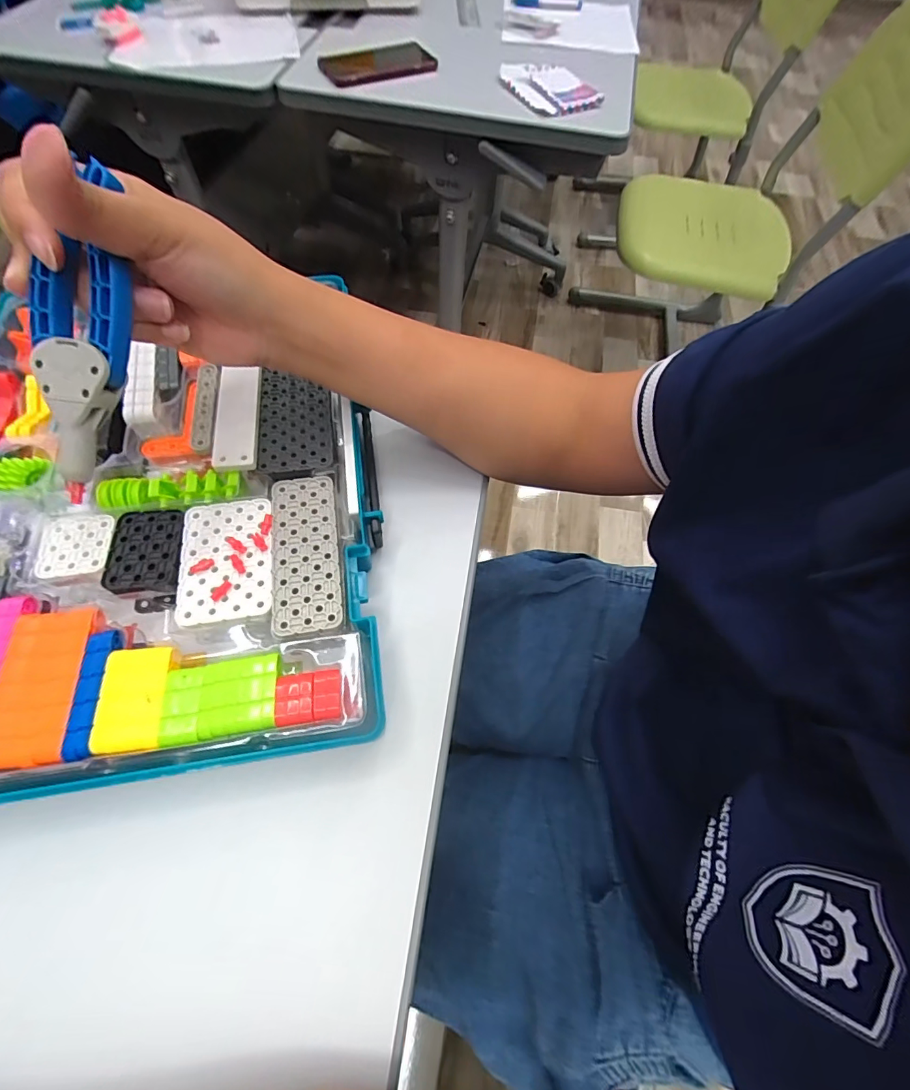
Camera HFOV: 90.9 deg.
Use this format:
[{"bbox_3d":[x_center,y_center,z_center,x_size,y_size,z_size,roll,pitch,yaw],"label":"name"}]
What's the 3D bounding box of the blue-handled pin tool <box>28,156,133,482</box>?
[{"bbox_3d":[-0.160,-0.093,0.194,0.032,0.014,0.125,11,96,4],"label":"blue-handled pin tool"}]

